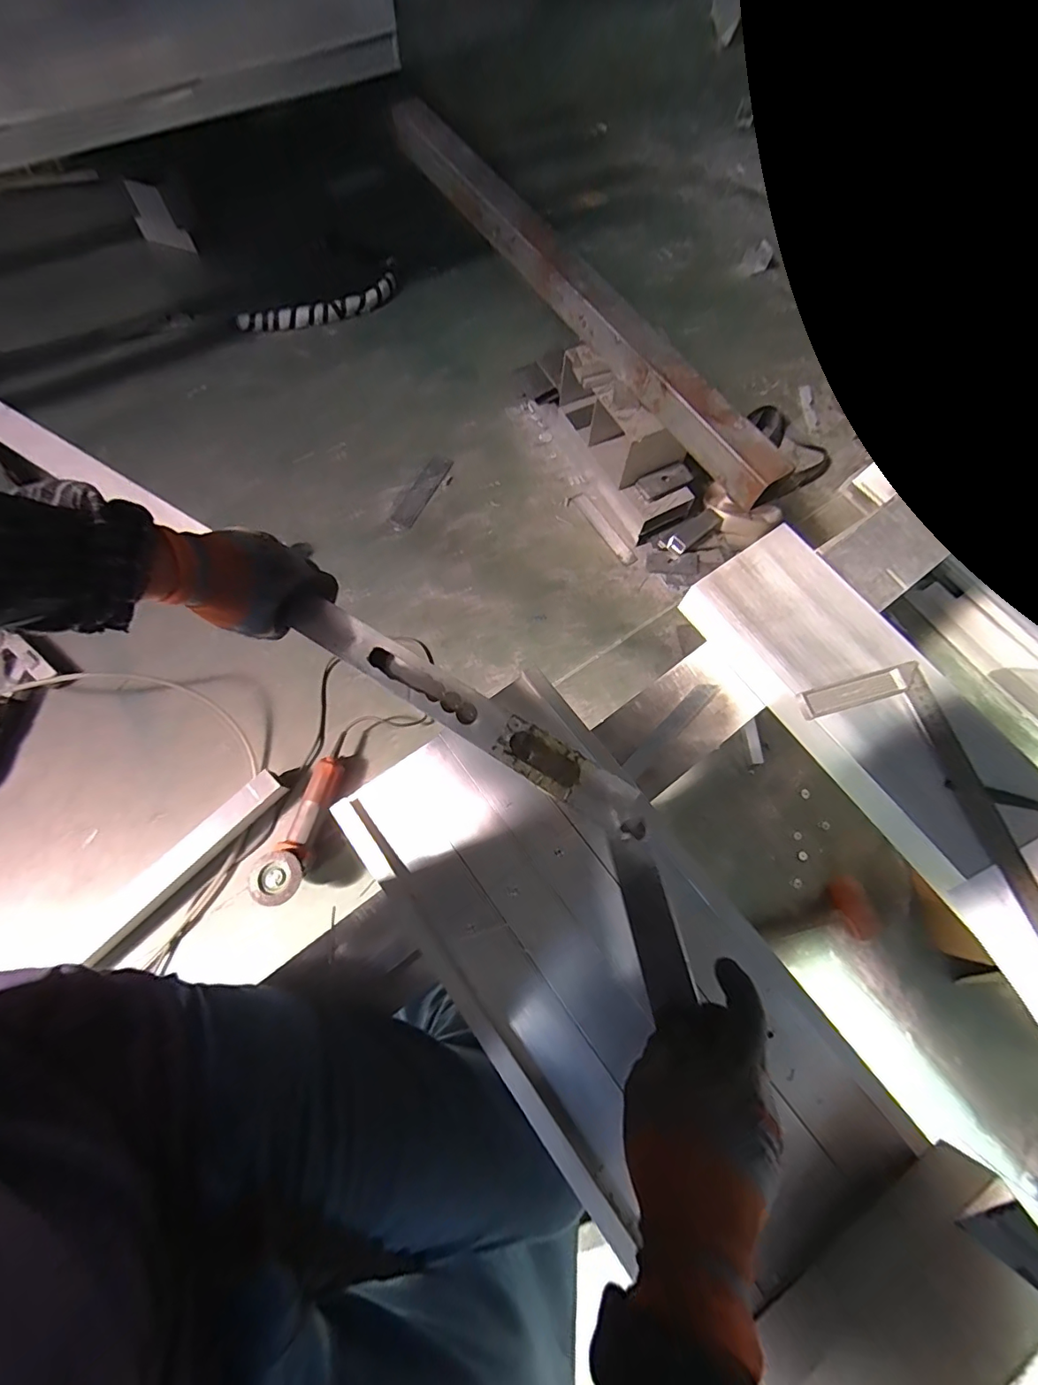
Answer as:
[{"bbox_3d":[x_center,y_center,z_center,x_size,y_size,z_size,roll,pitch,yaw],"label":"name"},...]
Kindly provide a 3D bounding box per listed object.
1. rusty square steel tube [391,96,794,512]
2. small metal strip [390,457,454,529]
[{"bbox_3d":[0.110,-0.876,1.074,0.091,0.099,1.262,-30,73,-11],"label":"rusty square steel tube"},{"bbox_3d":[-0.252,-0.532,1.306,0.061,0.009,0.234,24,71,8],"label":"small metal strip"}]

